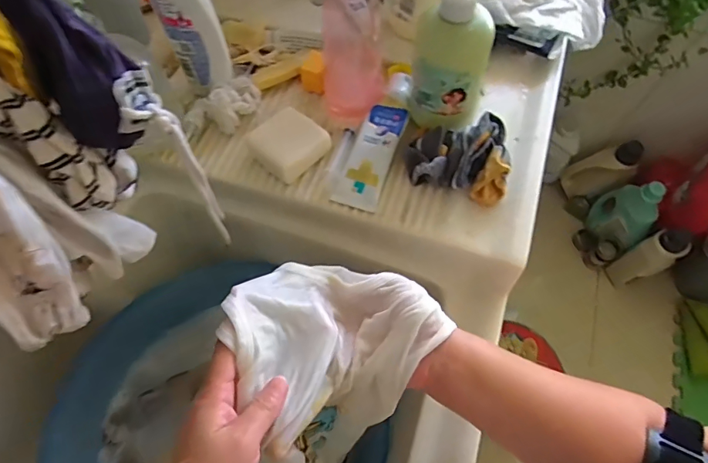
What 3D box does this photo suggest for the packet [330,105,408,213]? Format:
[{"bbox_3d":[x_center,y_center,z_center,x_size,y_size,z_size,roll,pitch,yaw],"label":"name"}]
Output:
[{"bbox_3d":[0.017,-0.080,0.461,0.045,0.013,0.121,17,66,9],"label":"packet"}]

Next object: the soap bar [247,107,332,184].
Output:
[{"bbox_3d":[-0.066,-0.092,0.461,0.067,0.020,0.067,40,69,16],"label":"soap bar"}]

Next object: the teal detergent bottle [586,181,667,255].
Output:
[{"bbox_3d":[0.825,-0.049,1.353,0.099,0.254,0.172,-34,70,-17],"label":"teal detergent bottle"}]

